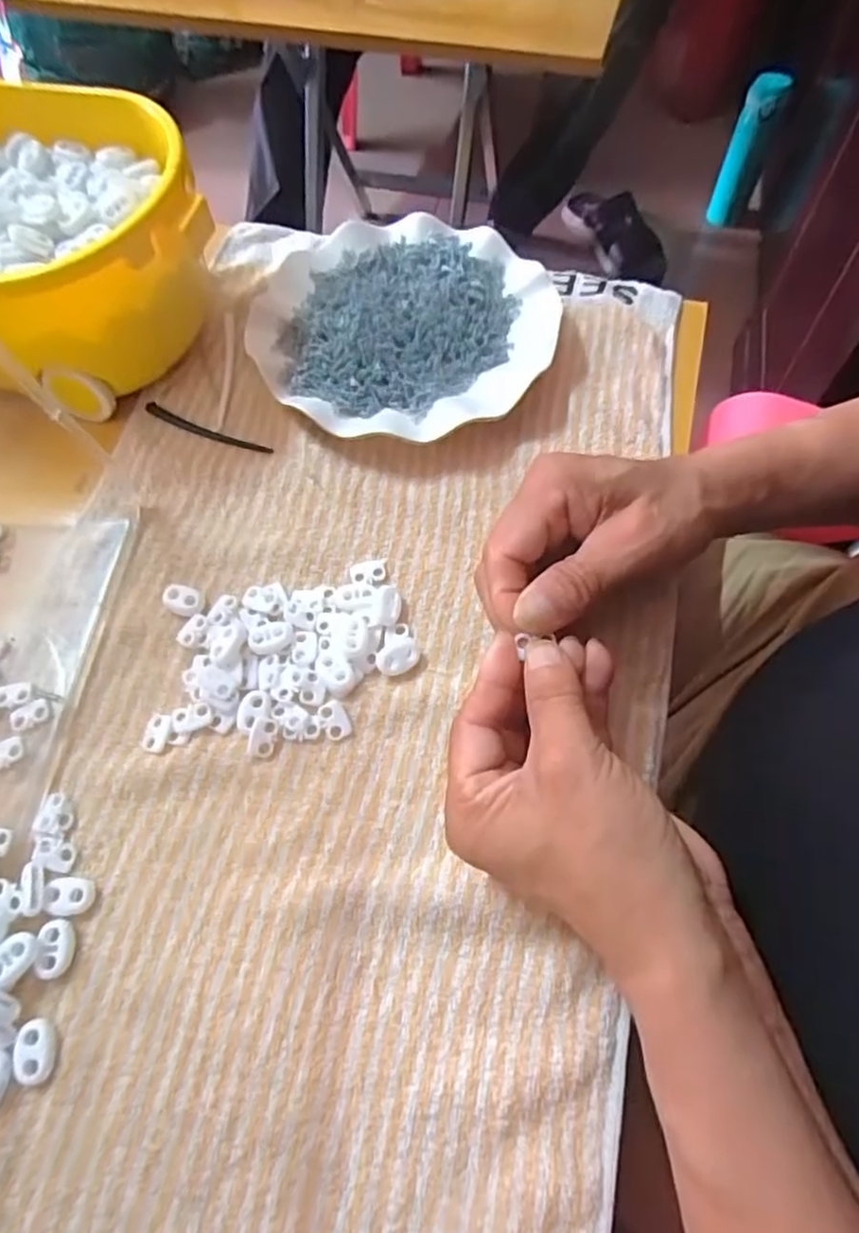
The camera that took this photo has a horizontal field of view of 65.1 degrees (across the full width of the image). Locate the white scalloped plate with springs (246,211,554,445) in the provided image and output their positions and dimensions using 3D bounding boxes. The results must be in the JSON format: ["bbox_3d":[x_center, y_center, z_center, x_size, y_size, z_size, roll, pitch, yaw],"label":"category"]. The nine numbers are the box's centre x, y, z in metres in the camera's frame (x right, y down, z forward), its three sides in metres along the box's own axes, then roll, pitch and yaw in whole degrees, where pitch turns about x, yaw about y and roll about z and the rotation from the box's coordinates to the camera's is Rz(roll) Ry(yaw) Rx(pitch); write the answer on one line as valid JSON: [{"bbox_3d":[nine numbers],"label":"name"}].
[{"bbox_3d":[-0.019,-0.183,0.423,0.178,0.022,0.178,-1,64,2],"label":"white scalloped plate with springs"}]

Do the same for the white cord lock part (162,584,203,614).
[{"bbox_3d":[-0.130,-0.009,0.353,0.023,0.007,0.014,17,66,10],"label":"white cord lock part"}]

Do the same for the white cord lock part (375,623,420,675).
[{"bbox_3d":[-0.014,0.016,0.336,0.019,0.009,0.029,12,65,8],"label":"white cord lock part"}]

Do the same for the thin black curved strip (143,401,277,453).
[{"bbox_3d":[-0.135,-0.112,0.405,0.089,0.005,0.009,22,67,12],"label":"thin black curved strip"}]

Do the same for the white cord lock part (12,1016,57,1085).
[{"bbox_3d":[-0.158,0.174,0.269,0.014,0.006,0.023,-10,64,-2],"label":"white cord lock part"}]

